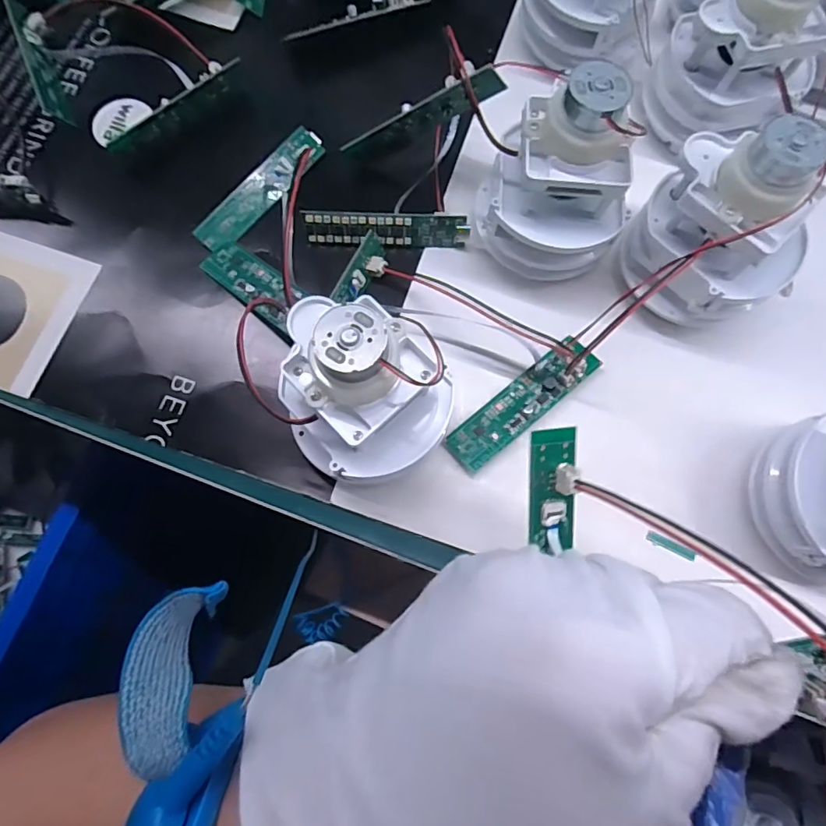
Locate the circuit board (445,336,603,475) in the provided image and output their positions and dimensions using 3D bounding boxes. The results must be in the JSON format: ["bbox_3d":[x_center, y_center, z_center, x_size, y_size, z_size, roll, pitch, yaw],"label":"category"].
[{"bbox_3d":[0.052,-0.005,0.241,0.080,0.012,0.021,-39,79,-9],"label":"circuit board"}]

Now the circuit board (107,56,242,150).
[{"bbox_3d":[-0.126,-0.162,0.278,0.079,0.019,0.009,-41,79,-9],"label":"circuit board"}]

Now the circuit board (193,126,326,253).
[{"bbox_3d":[-0.080,-0.118,0.271,0.018,0.011,0.082,38,79,9],"label":"circuit board"}]

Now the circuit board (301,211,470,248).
[{"bbox_3d":[-0.013,-0.093,0.262,0.081,0.017,0.004,2,44,1],"label":"circuit board"}]

